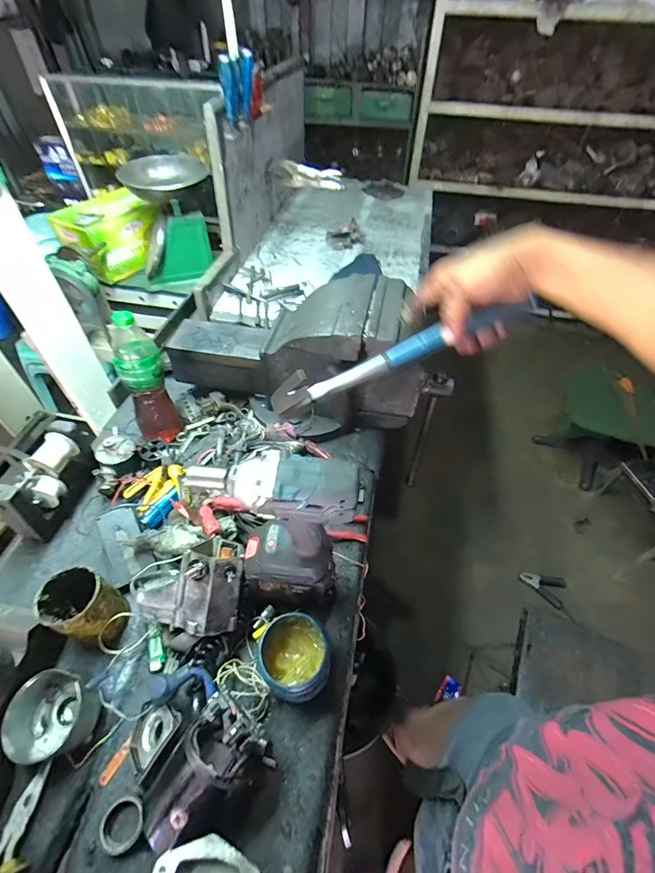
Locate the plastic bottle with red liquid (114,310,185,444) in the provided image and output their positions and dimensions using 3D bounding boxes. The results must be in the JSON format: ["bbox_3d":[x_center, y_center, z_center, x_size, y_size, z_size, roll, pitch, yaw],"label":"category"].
[{"bbox_3d":[-0.336,-0.088,0.720,0.086,0.267,0.076,-22,55,-19],"label":"plastic bottle with red liquid"}]

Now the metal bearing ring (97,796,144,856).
[{"bbox_3d":[-0.231,0.435,0.435,0.046,0.018,0.046,1,51,-2],"label":"metal bearing ring"}]

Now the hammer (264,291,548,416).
[{"bbox_3d":[0.080,-0.099,0.457,0.314,0.069,0.033,-21,51,10],"label":"hammer"}]

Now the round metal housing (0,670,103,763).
[{"bbox_3d":[-0.335,0.342,0.473,0.098,0.073,0.085,2,51,-1],"label":"round metal housing"}]

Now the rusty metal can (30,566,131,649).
[{"bbox_3d":[-0.330,0.238,0.533,0.081,0.105,0.079,11,51,6],"label":"rusty metal can"}]

